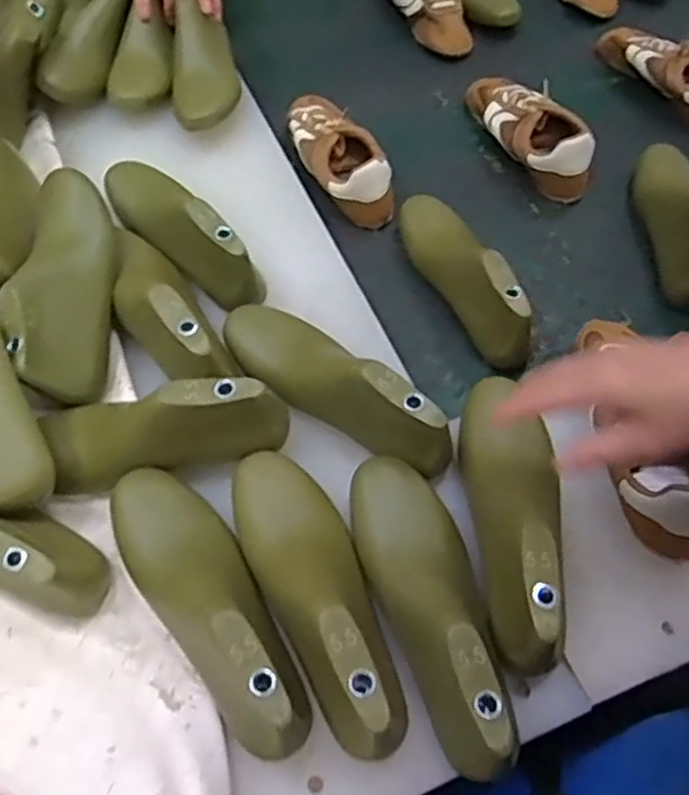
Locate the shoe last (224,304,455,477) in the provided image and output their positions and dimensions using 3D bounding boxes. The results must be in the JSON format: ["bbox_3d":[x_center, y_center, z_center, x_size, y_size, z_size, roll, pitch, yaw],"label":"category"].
[{"bbox_3d":[-0.009,-0.022,0.573,0.226,0.066,0.073,38,66,23],"label":"shoe last"}]

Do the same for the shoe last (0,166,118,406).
[{"bbox_3d":[-0.241,-0.101,0.619,0.075,0.067,0.228,-3,58,0],"label":"shoe last"}]

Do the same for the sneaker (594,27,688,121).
[{"bbox_3d":[0.425,-0.430,0.912,0.075,0.061,0.217,-19,59,-10],"label":"sneaker"}]

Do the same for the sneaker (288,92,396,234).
[{"bbox_3d":[-0.010,-0.284,0.808,0.077,0.063,0.203,-25,60,-13],"label":"sneaker"}]

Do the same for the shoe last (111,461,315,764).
[{"bbox_3d":[-0.094,0.128,0.479,0.075,0.064,0.230,-33,62,-17],"label":"shoe last"}]

